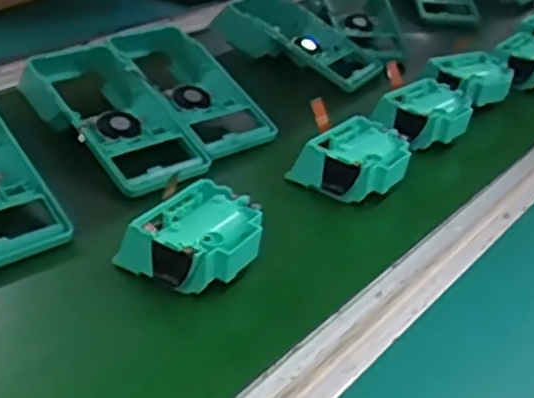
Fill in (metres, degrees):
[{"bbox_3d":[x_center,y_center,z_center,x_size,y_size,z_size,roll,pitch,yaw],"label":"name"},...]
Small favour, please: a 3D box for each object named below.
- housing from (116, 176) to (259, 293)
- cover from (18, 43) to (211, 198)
[{"bbox_3d":[-0.043,0.026,0.456,0.081,0.034,0.068,-22,41,-35],"label":"housing"},{"bbox_3d":[-0.136,-0.074,0.598,0.097,0.047,0.199,-20,39,-33],"label":"cover"}]

